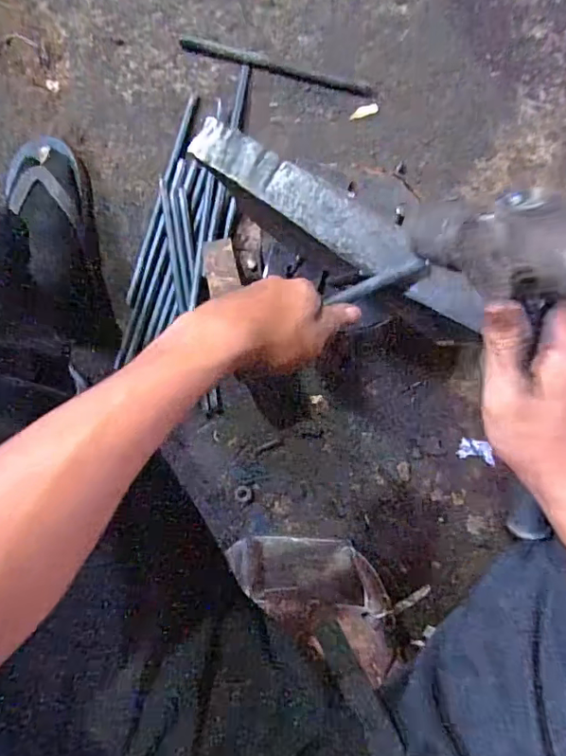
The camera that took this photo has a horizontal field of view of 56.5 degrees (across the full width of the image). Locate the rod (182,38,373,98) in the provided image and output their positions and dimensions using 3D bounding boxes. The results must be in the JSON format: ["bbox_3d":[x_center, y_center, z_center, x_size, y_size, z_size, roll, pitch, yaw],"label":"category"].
[{"bbox_3d":[-0.007,-0.445,0.758,0.278,0.006,0.019,12,93,-6],"label":"rod"}]

